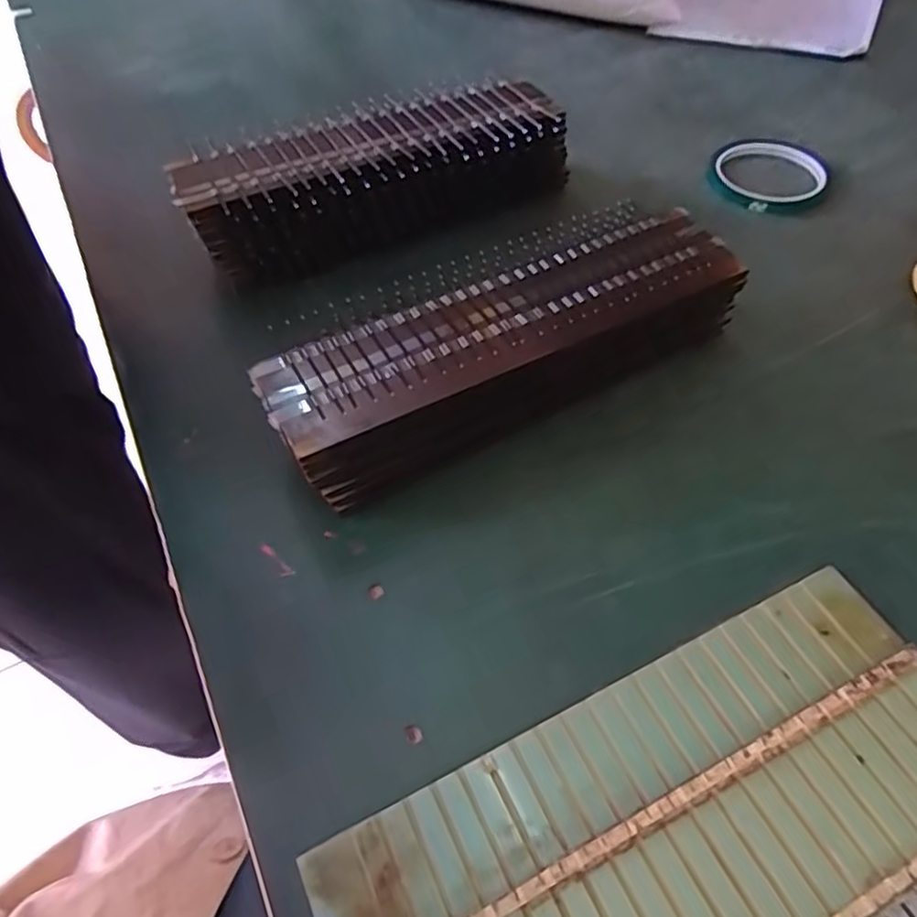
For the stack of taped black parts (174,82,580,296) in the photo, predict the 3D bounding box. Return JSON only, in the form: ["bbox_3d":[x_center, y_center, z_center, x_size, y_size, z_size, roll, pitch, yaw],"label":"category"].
[{"bbox_3d":[-0.055,-0.200,0.474,0.263,0.068,0.081,-25,56,-15],"label":"stack of taped black parts"}]

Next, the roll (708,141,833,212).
[{"bbox_3d":[0.245,-0.227,0.523,0.086,0.010,0.092,-1,54,2],"label":"roll"}]

